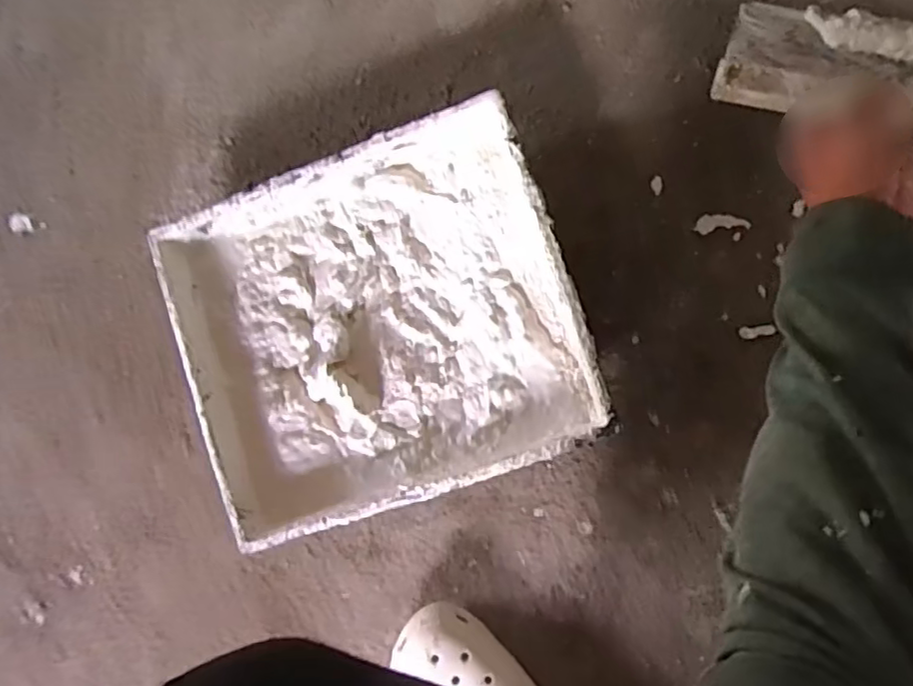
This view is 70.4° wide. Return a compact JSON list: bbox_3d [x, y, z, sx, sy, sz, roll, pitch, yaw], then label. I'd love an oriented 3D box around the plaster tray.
[{"bbox_3d":[-0.065,-0.014,0.563,0.322,0.079,0.281,-21,85,8],"label":"plaster tray"}]

